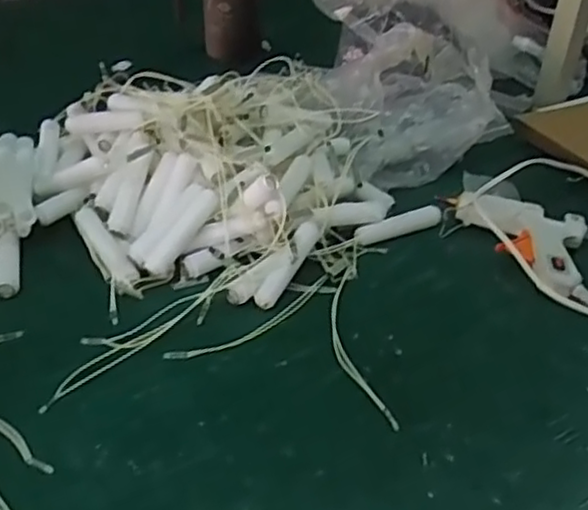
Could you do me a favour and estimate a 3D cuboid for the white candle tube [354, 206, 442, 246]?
[{"bbox_3d":[0.101,-0.030,0.660,0.089,0.019,0.020,-14,40,-20],"label":"white candle tube"}]

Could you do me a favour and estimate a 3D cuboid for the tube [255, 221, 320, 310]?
[{"bbox_3d":[-0.004,0.006,0.585,0.018,0.017,0.092,21,59,21],"label":"tube"}]

